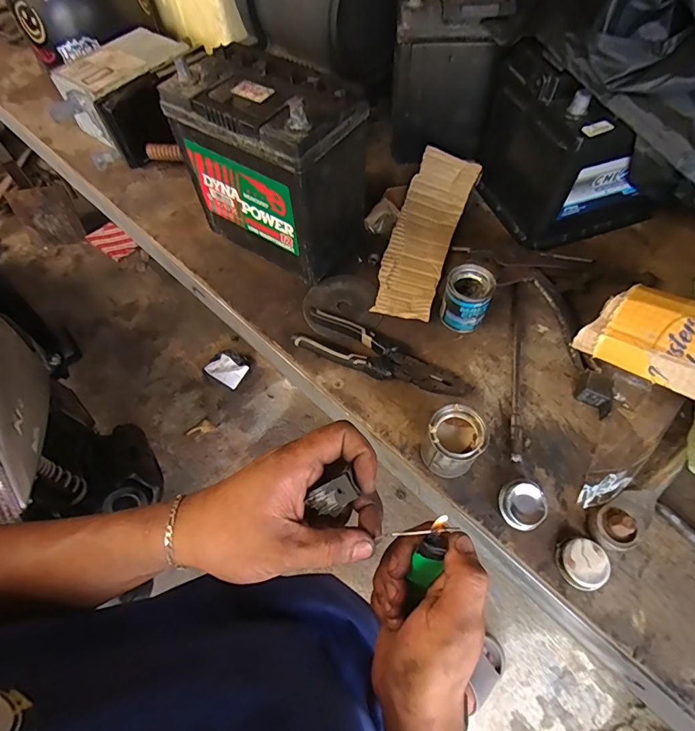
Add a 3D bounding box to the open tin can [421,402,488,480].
[{"bbox_3d":[0.104,0.077,0.417,0.053,0.066,0.052,-1,61,1],"label":"open tin can"}]

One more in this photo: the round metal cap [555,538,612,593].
[{"bbox_3d":[0.216,0.183,0.384,0.041,0.015,0.041,-1,61,1],"label":"round metal cap"}]

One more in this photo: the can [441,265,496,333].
[{"bbox_3d":[0.143,-0.079,0.504,0.051,0.060,0.053,-1,61,1],"label":"can"}]

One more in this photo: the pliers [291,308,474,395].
[{"bbox_3d":[0.040,-0.007,0.491,0.205,0.021,0.053,24,64,14],"label":"pliers"}]

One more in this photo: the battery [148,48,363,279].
[{"bbox_3d":[-0.086,-0.244,0.525,0.197,0.201,0.132,31,66,17],"label":"battery"}]

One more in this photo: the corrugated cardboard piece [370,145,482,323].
[{"bbox_3d":[0.106,-0.181,0.570,0.091,0.047,0.267,15,62,10],"label":"corrugated cardboard piece"}]

